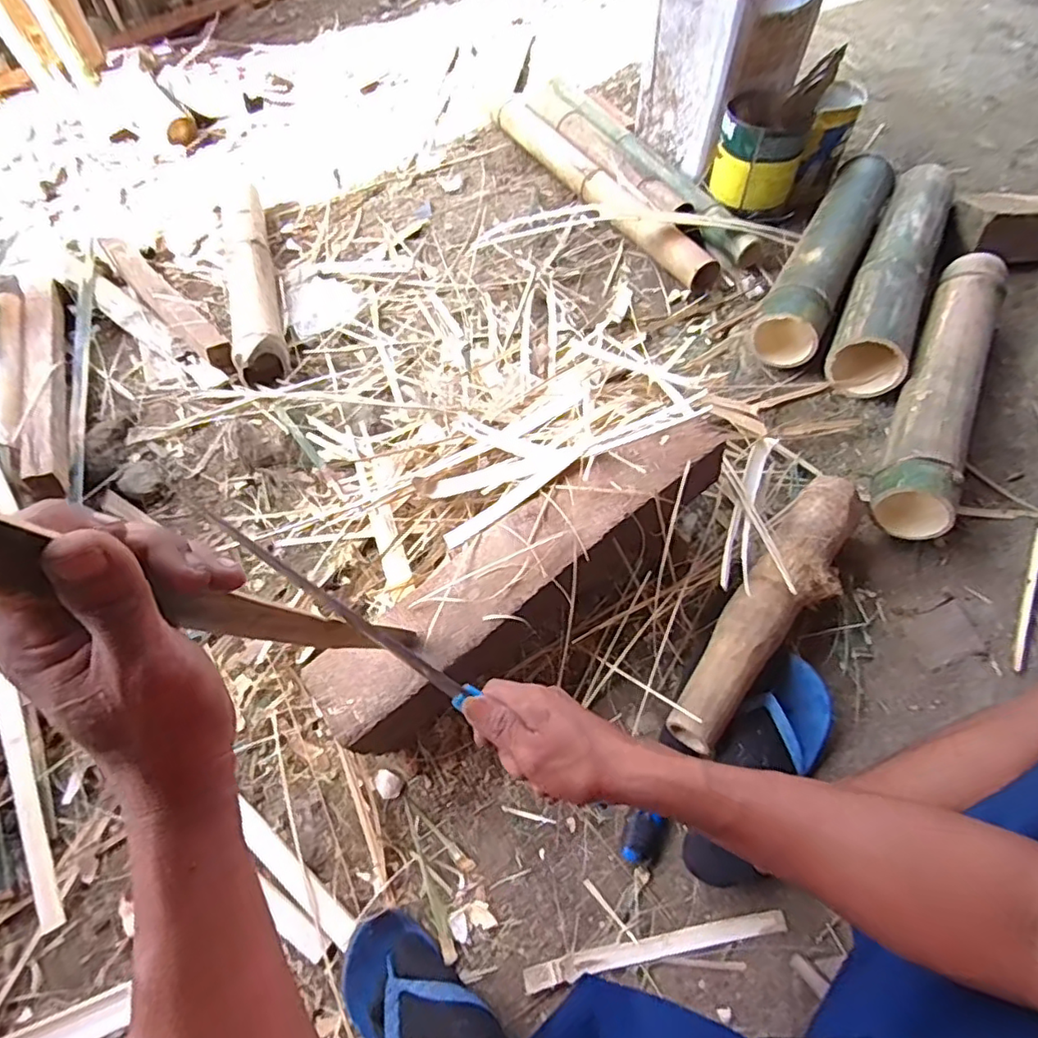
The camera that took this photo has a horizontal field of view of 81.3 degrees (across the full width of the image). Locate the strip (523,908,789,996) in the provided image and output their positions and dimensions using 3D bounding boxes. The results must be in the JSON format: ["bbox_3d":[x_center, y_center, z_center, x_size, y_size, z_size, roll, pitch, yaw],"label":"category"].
[{"bbox_3d":[0.148,0.464,0.654,0.286,0.012,0.024,-10,55,-5],"label":"strip"}]

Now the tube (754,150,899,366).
[{"bbox_3d":[0.607,-0.534,1.169,0.119,0.109,0.647,27,63,15],"label":"tube"}]

